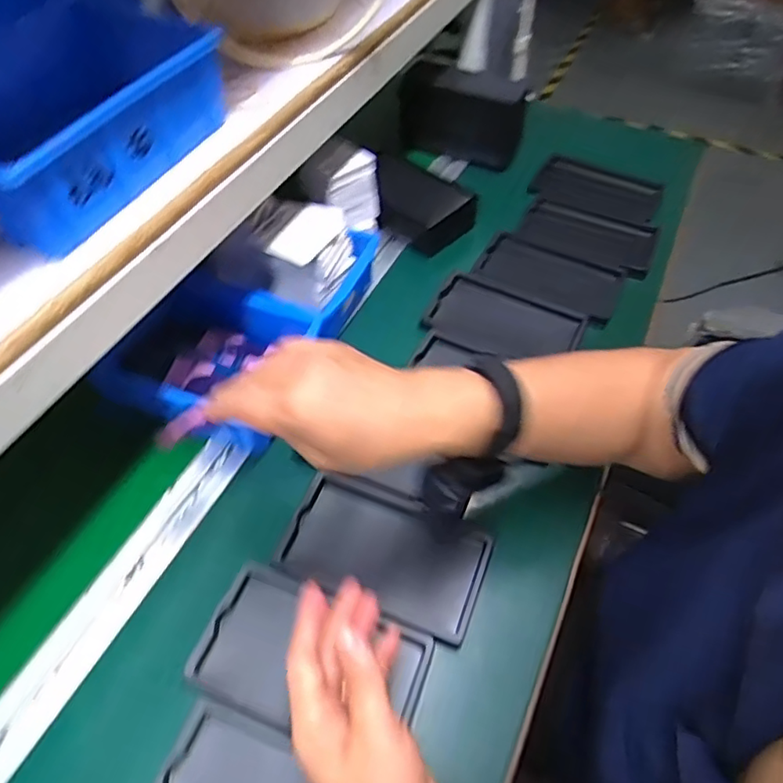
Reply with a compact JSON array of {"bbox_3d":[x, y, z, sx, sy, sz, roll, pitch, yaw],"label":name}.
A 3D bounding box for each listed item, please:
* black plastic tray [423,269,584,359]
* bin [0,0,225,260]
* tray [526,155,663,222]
[{"bbox_3d":[0.123,-0.075,0.637,0.159,0.016,0.095,19,56,13],"label":"black plastic tray"},{"bbox_3d":[-0.210,-0.184,0.391,0.127,0.062,0.197,22,57,15],"label":"bin"},{"bbox_3d":[0.278,-0.277,0.797,0.161,0.013,0.098,23,57,16],"label":"tray"}]

